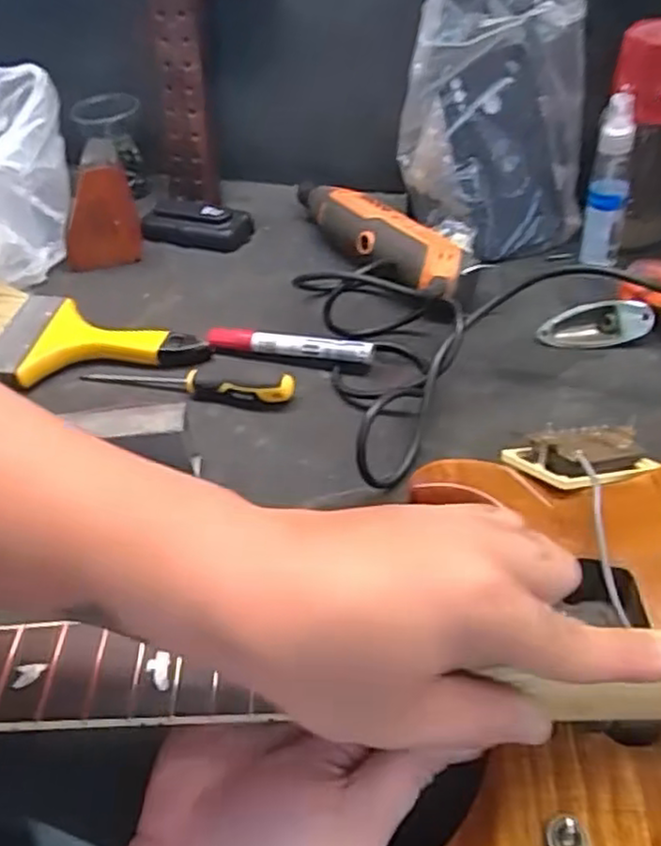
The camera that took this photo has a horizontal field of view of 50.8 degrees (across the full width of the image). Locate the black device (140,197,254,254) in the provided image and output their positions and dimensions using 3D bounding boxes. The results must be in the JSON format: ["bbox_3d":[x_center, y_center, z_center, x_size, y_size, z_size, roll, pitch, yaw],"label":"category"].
[{"bbox_3d":[-0.131,-0.193,0.680,0.106,0.035,0.033,8,45,16],"label":"black device"}]

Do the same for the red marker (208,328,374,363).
[{"bbox_3d":[-0.032,-0.060,0.535,0.130,0.013,0.012,6,45,15],"label":"red marker"}]

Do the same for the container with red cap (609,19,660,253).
[{"bbox_3d":[0.253,-0.216,0.561,0.069,0.182,0.062,16,48,23],"label":"container with red cap"}]

